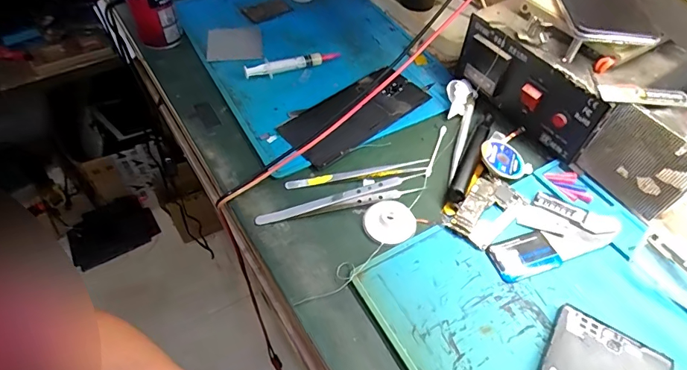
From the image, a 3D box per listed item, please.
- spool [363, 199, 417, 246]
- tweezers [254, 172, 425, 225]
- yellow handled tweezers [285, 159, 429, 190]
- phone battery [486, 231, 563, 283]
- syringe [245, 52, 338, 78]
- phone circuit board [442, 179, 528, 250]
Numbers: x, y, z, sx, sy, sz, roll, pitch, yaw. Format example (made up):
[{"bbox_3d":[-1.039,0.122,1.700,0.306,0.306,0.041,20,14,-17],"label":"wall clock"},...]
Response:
[{"bbox_3d":[0.039,0.031,0.363,0.043,0.007,0.042,0,51,0],"label":"spool"},{"bbox_3d":[-0.003,0.011,0.371,0.149,0.016,0.017,-10,52,-8],"label":"tweezers"},{"bbox_3d":[0.014,-0.009,0.394,0.134,0.005,0.012,-8,52,-7],"label":"yellow handled tweezers"},{"bbox_3d":[0.149,0.058,0.344,0.054,0.004,0.035,-14,53,-12],"label":"phone battery"},{"bbox_3d":[-0.059,-0.142,0.491,0.113,0.015,0.025,-12,52,-10],"label":"syringe"},{"bbox_3d":[0.127,0.022,0.370,0.044,0.008,0.072,35,59,24],"label":"phone circuit board"}]

